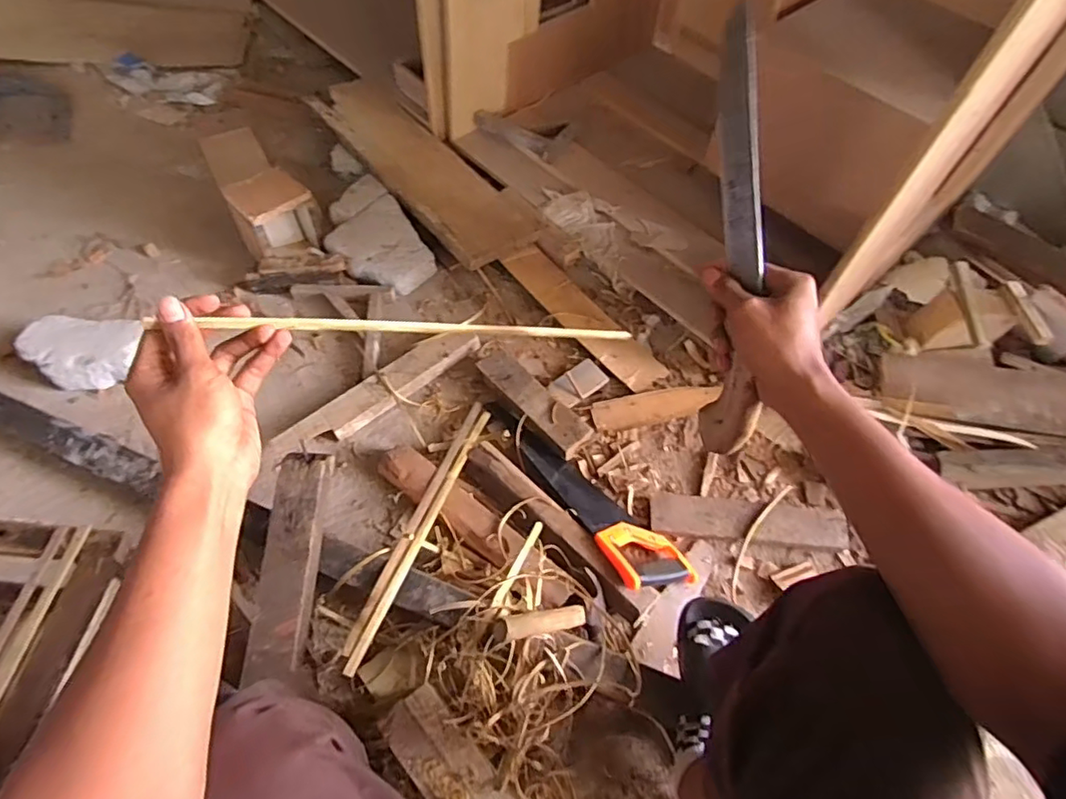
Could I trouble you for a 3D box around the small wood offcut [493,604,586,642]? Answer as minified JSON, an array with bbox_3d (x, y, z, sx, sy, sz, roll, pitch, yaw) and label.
[{"bbox_3d":[0.014,0.293,0.762,0.033,0.176,0.028,-36,60,24],"label":"small wood offcut"}]

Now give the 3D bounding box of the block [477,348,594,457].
[{"bbox_3d":[0.000,-0.005,1.028,0.072,0.028,0.246,-39,68,-24],"label":"block"}]

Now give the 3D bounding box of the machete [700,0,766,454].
[{"bbox_3d":[0.169,-0.124,0.482,0.033,0.039,0.349,-3,102,-6],"label":"machete"}]

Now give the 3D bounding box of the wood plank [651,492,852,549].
[{"bbox_3d":[0.351,0.199,0.953,0.307,0.022,0.064,4,82,9],"label":"wood plank"}]

